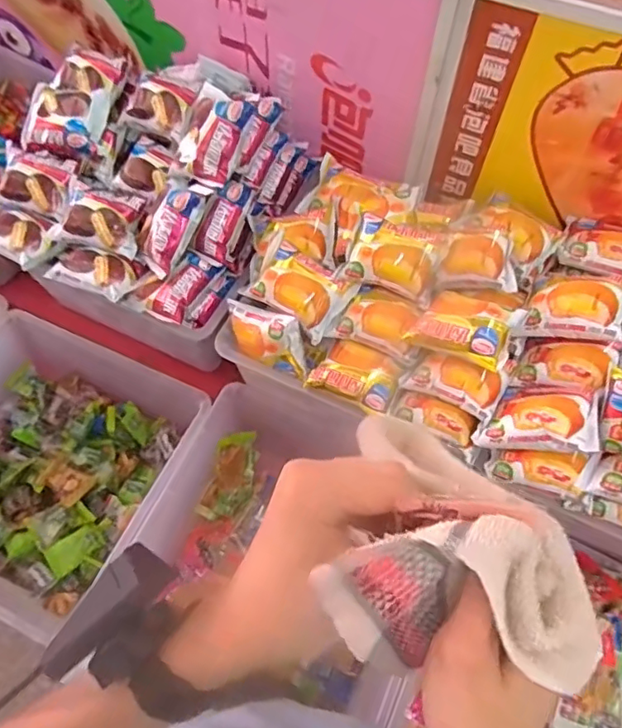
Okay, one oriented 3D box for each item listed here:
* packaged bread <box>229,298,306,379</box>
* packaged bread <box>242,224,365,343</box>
[{"bbox_3d":[-0.046,-0.030,0.570,0.102,0.044,0.042,31,67,13],"label":"packaged bread"},{"bbox_3d":[-0.011,-0.078,0.568,0.099,0.035,0.067,33,68,14],"label":"packaged bread"}]

